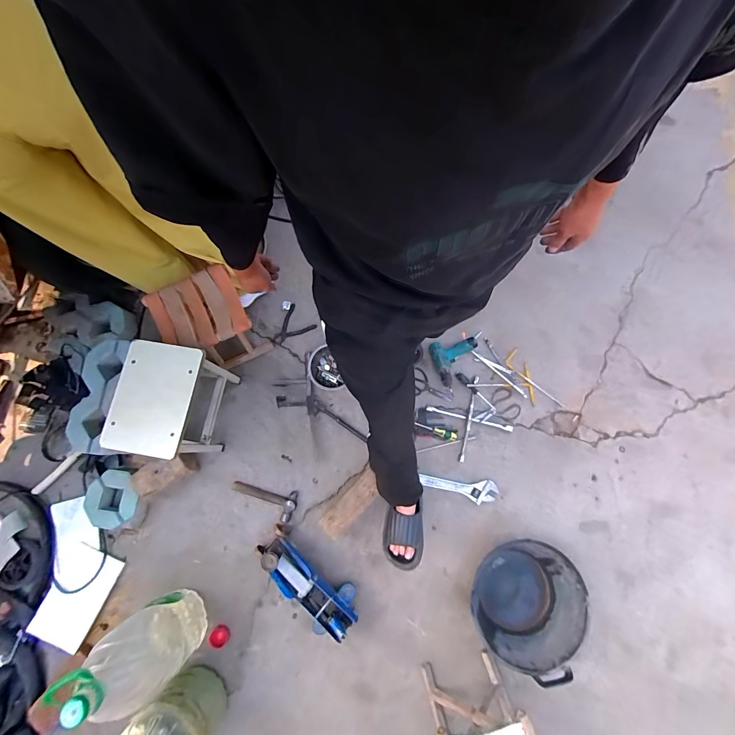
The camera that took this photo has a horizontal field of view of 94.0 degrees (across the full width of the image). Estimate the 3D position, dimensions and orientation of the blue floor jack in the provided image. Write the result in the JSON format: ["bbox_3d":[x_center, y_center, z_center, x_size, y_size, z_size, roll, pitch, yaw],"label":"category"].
[{"bbox_3d":[-0.210,0.720,1.137,0.386,0.137,0.151,39,80,8],"label":"blue floor jack"}]

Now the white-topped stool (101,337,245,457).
[{"bbox_3d":[-0.628,0.124,1.167,0.218,0.333,0.329,7,76,5],"label":"white-topped stool"}]

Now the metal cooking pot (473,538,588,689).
[{"bbox_3d":[0.532,0.774,1.131,0.332,0.133,0.358,0,77,0],"label":"metal cooking pot"}]

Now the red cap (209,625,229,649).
[{"bbox_3d":[-0.502,0.912,1.163,0.060,0.031,0.053,34,80,7],"label":"red cap"}]

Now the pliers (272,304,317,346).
[{"bbox_3d":[-0.300,-0.162,1.442,0.137,0.011,0.177,25,79,6],"label":"pliers"}]

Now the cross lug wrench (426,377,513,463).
[{"bbox_3d":[0.394,0.197,1.327,0.243,0.025,0.237,-30,79,-6],"label":"cross lug wrench"}]

